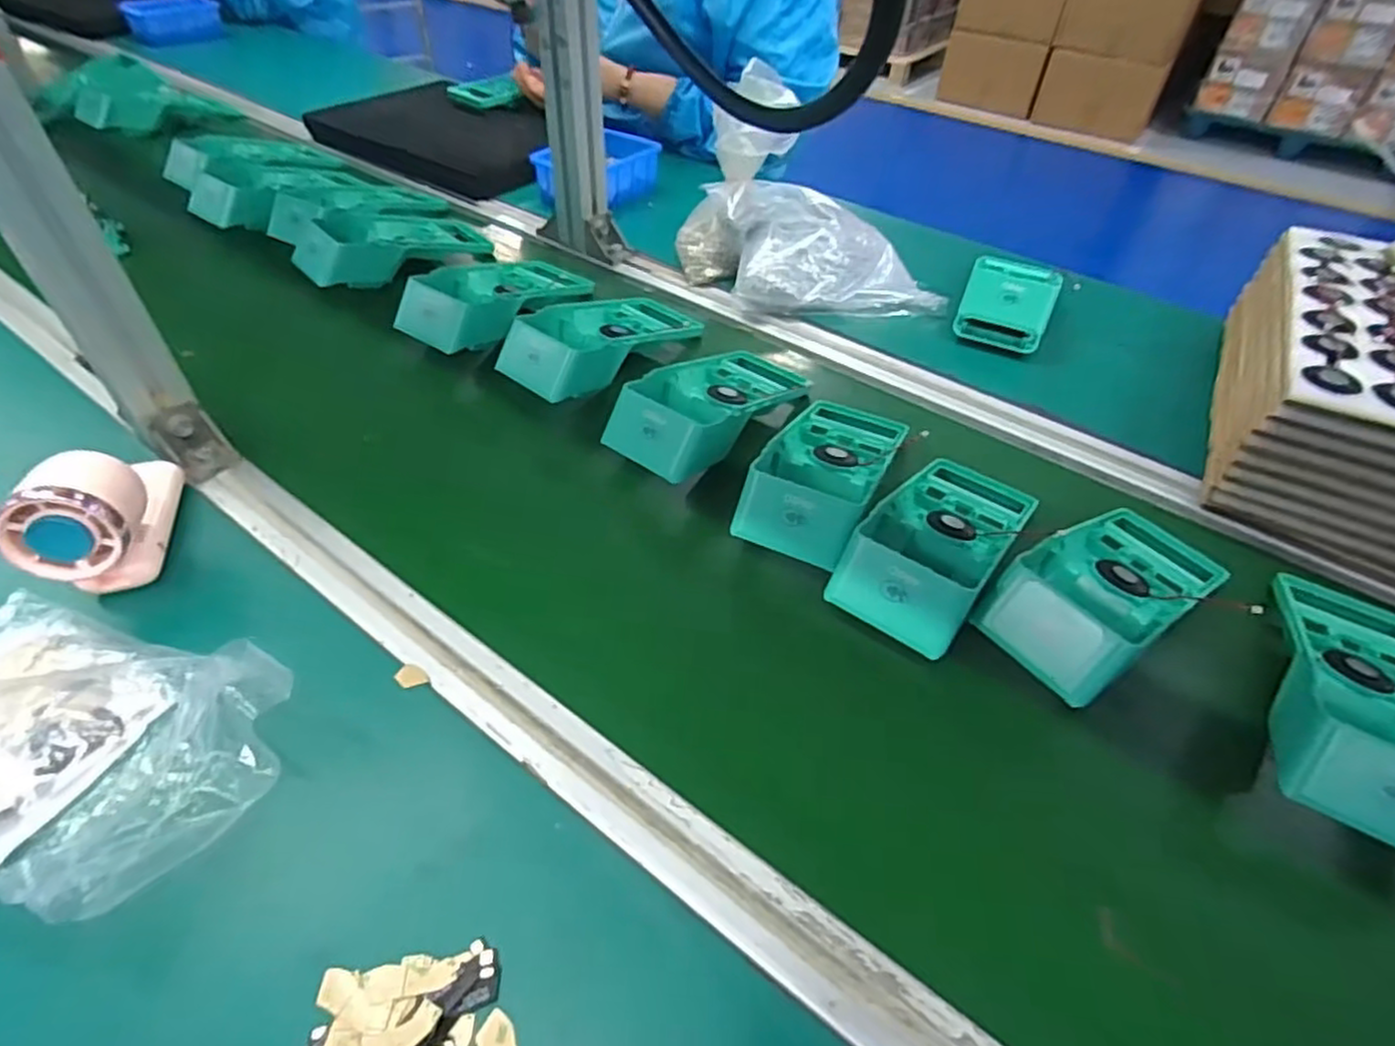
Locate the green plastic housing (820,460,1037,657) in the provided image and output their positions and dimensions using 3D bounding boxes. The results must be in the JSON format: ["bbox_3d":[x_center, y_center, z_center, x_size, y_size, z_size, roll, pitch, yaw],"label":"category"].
[{"bbox_3d":[0.162,0.007,0.471,0.087,0.055,0.196,31,54,23],"label":"green plastic housing"}]

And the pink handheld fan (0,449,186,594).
[{"bbox_3d":[-0.366,-0.011,0.438,0.052,0.081,0.106,-14,50,-15],"label":"pink handheld fan"}]

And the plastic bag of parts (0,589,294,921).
[{"bbox_3d":[-0.322,0.106,0.351,0.203,0.045,0.136,14,49,10],"label":"plastic bag of parts"}]

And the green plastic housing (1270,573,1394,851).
[{"bbox_3d":[0.374,0.092,0.399,0.088,0.056,0.186,26,52,20],"label":"green plastic housing"}]

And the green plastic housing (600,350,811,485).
[{"bbox_3d":[0.021,-0.099,0.576,0.097,0.047,0.206,22,40,26],"label":"green plastic housing"}]

